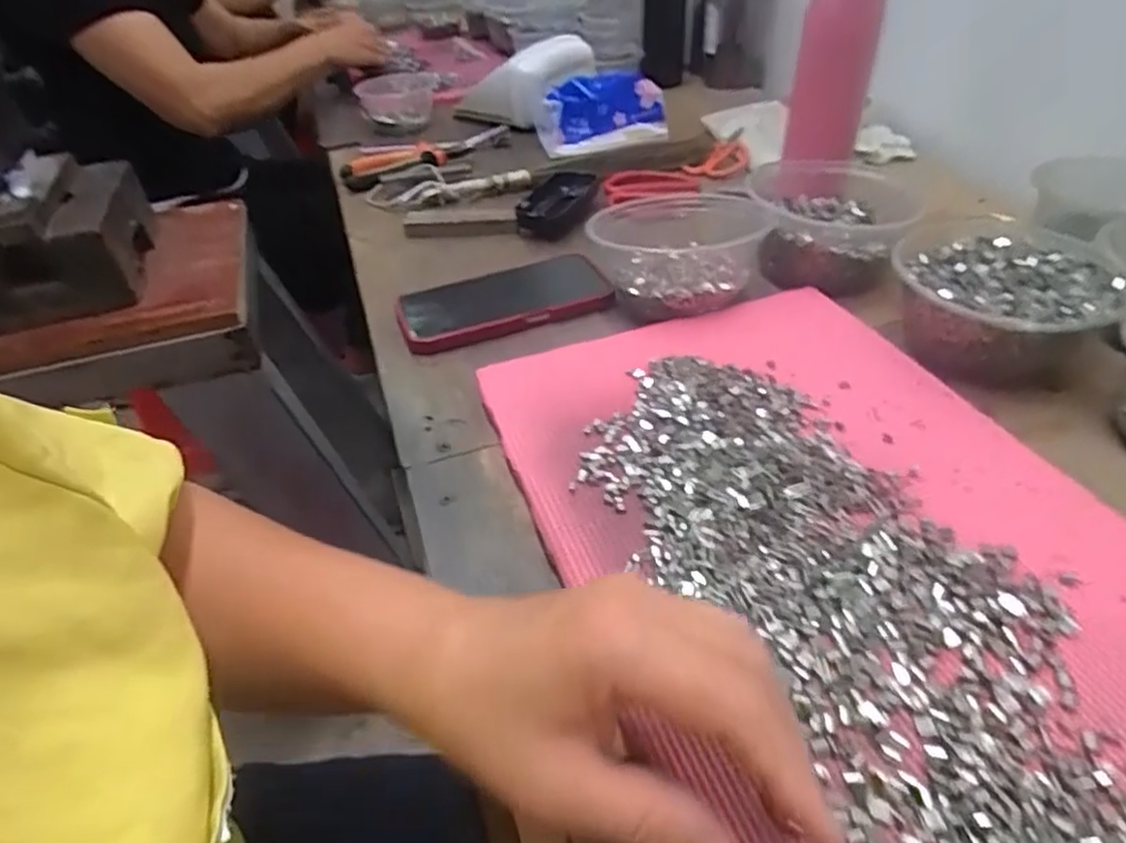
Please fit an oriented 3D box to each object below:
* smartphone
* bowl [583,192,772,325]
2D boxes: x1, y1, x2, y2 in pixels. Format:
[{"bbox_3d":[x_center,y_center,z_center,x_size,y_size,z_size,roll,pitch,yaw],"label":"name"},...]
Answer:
[{"bbox_3d":[-0.048,-0.098,0.539,0.165,0.014,0.082,-17,41,-13],"label":"smartphone"},{"bbox_3d":[0.095,-0.139,0.524,0.134,0.052,0.127,-4,40,3],"label":"bowl"}]

